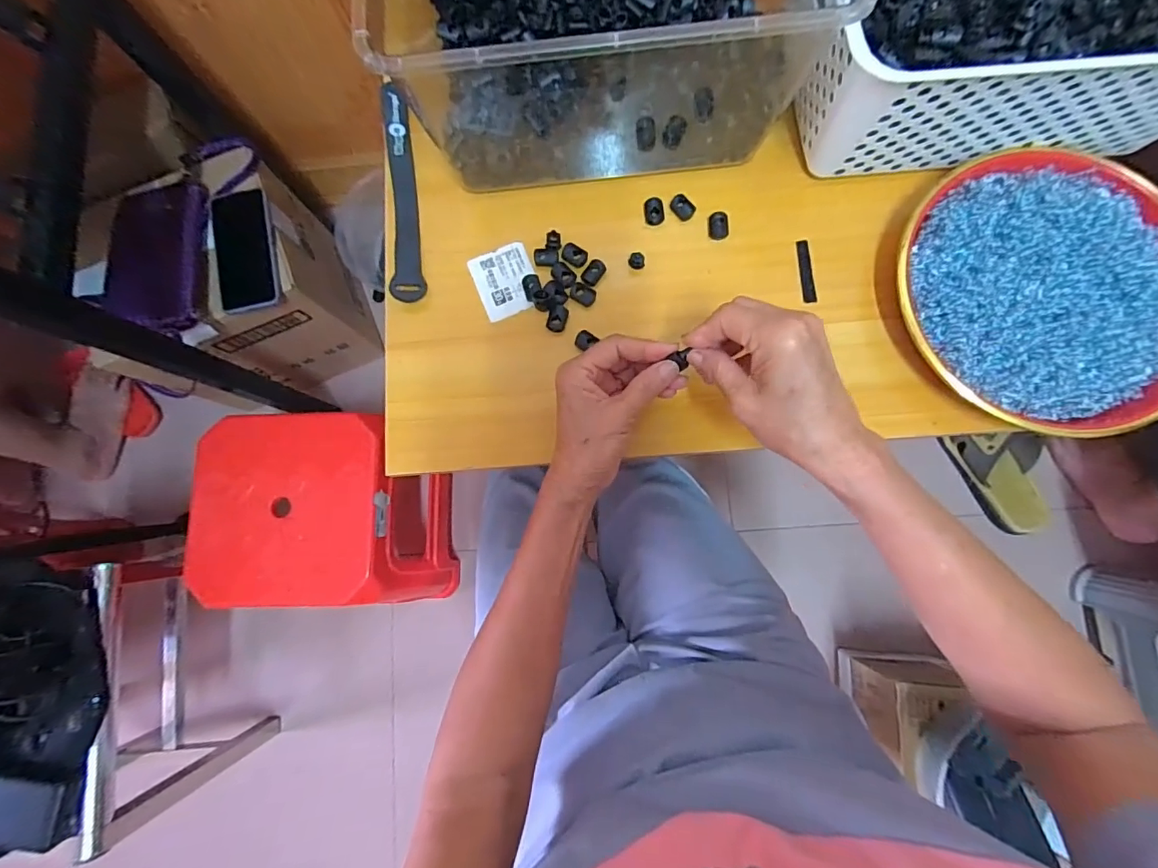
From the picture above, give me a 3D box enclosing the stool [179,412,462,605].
[{"bbox_3d":[-0.356,0.123,0.731,0.256,0.260,0.267,-4,82,3],"label":"stool"}]

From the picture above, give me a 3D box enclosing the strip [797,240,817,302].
[{"bbox_3d":[0.185,-0.132,0.398,0.010,0.004,0.052,-4,82,3],"label":"strip"}]

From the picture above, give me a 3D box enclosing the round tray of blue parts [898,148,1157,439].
[{"bbox_3d":[0.348,-0.106,0.370,0.211,0.033,0.204,0,82,3],"label":"round tray of blue parts"}]

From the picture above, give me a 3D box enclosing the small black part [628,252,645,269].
[{"bbox_3d":[0.047,-0.140,0.399,0.013,0.009,0.011,9,82,4],"label":"small black part"}]

